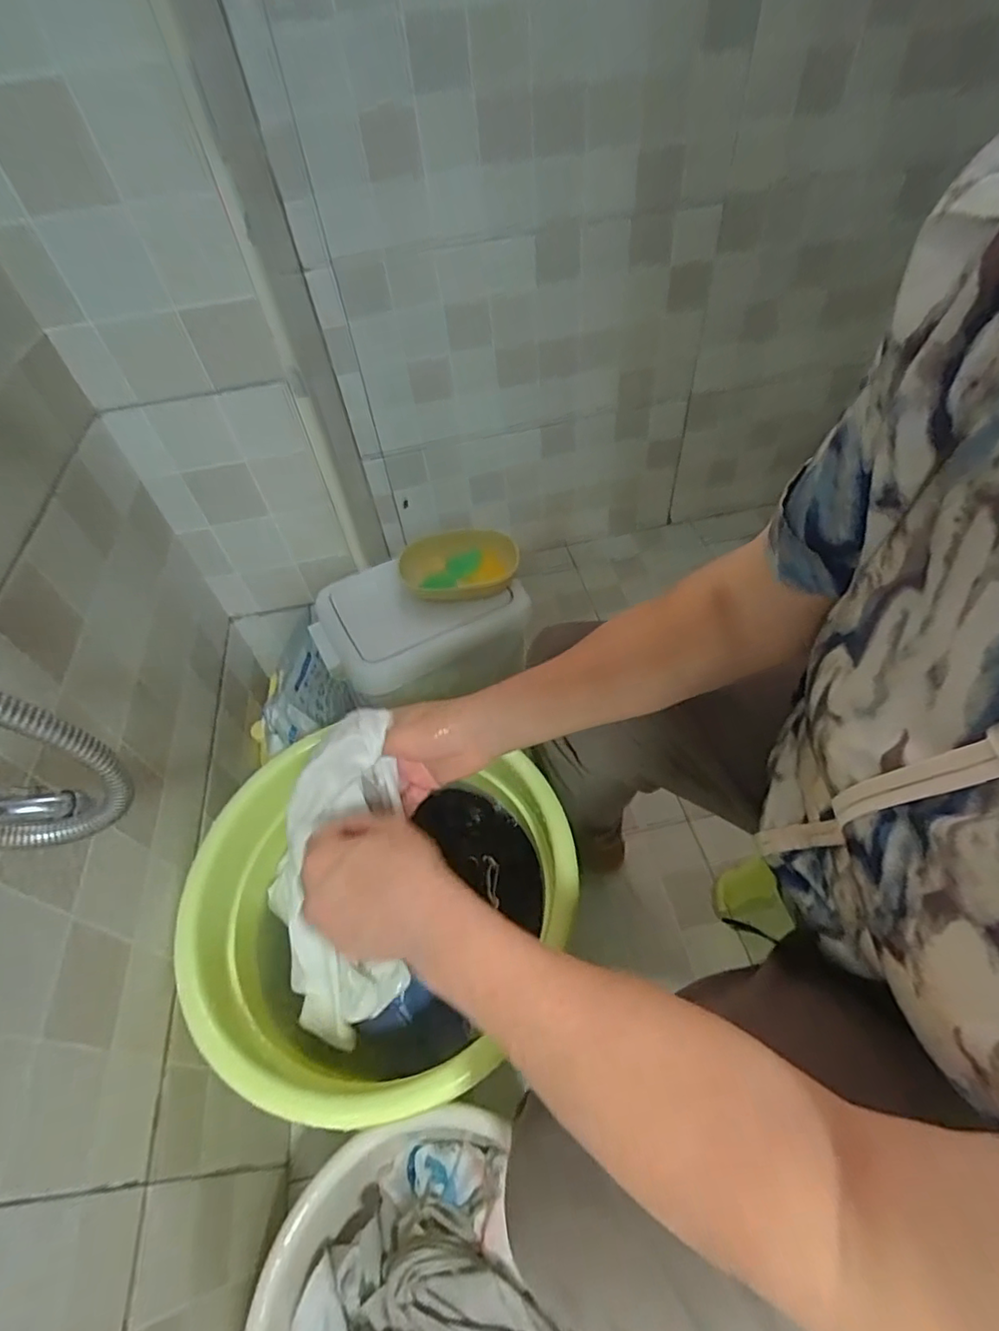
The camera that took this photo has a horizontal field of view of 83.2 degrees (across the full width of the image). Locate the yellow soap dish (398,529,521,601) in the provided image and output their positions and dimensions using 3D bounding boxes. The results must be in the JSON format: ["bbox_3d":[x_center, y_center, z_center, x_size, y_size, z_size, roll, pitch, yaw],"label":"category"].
[{"bbox_3d":[-0.050,-0.127,0.713,0.146,0.029,0.106,-14,52,-6],"label":"yellow soap dish"}]

